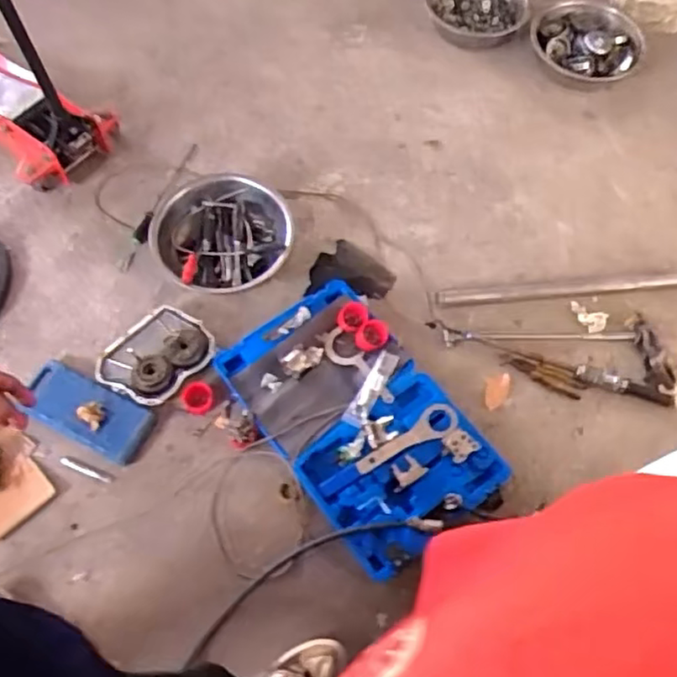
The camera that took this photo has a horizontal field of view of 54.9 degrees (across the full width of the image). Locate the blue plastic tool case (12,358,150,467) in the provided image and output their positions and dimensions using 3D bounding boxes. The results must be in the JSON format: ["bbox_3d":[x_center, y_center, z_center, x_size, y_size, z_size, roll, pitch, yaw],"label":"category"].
[{"bbox_3d":[-0.590,0.169,1.523,0.310,0.036,0.136,24,62,12],"label":"blue plastic tool case"}]

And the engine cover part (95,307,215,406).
[{"bbox_3d":[-0.438,0.035,1.562,0.196,0.039,0.257,40,67,19],"label":"engine cover part"}]

